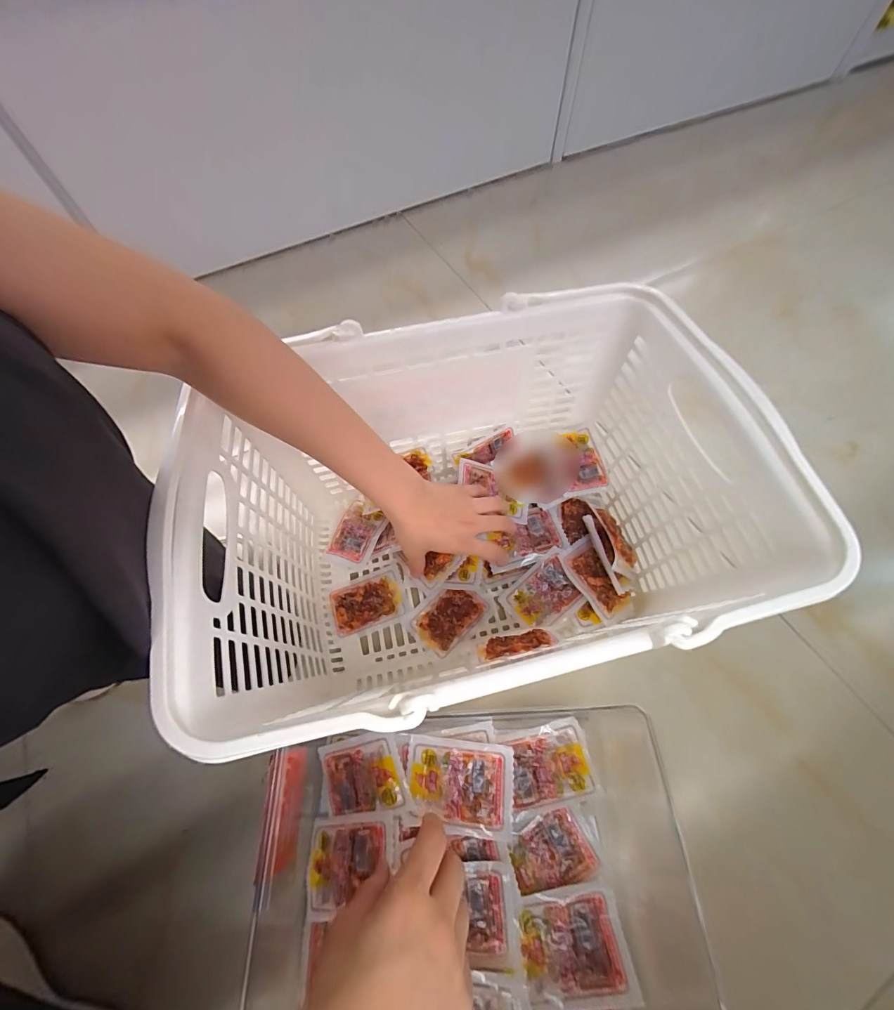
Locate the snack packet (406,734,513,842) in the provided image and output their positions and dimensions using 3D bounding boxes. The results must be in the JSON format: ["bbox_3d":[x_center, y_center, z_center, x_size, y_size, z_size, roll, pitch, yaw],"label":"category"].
[{"bbox_3d":[0.010,0.244,0.340,0.091,0.006,0.066,4,66,5],"label":"snack packet"}]

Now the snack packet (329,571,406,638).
[{"bbox_3d":[-0.093,0.115,0.456,0.081,0.008,0.056,-18,65,-8],"label":"snack packet"}]

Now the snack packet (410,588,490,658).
[{"bbox_3d":[0.004,0.126,0.446,0.058,0.007,0.083,41,70,21],"label":"snack packet"}]

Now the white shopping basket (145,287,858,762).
[{"bbox_3d":[0.022,0.017,0.387,0.422,0.240,0.306,-14,62,-5],"label":"white shopping basket"}]

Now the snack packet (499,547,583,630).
[{"bbox_3d":[0.111,0.102,0.447,0.085,0.011,0.062,-43,77,2],"label":"snack packet"}]

